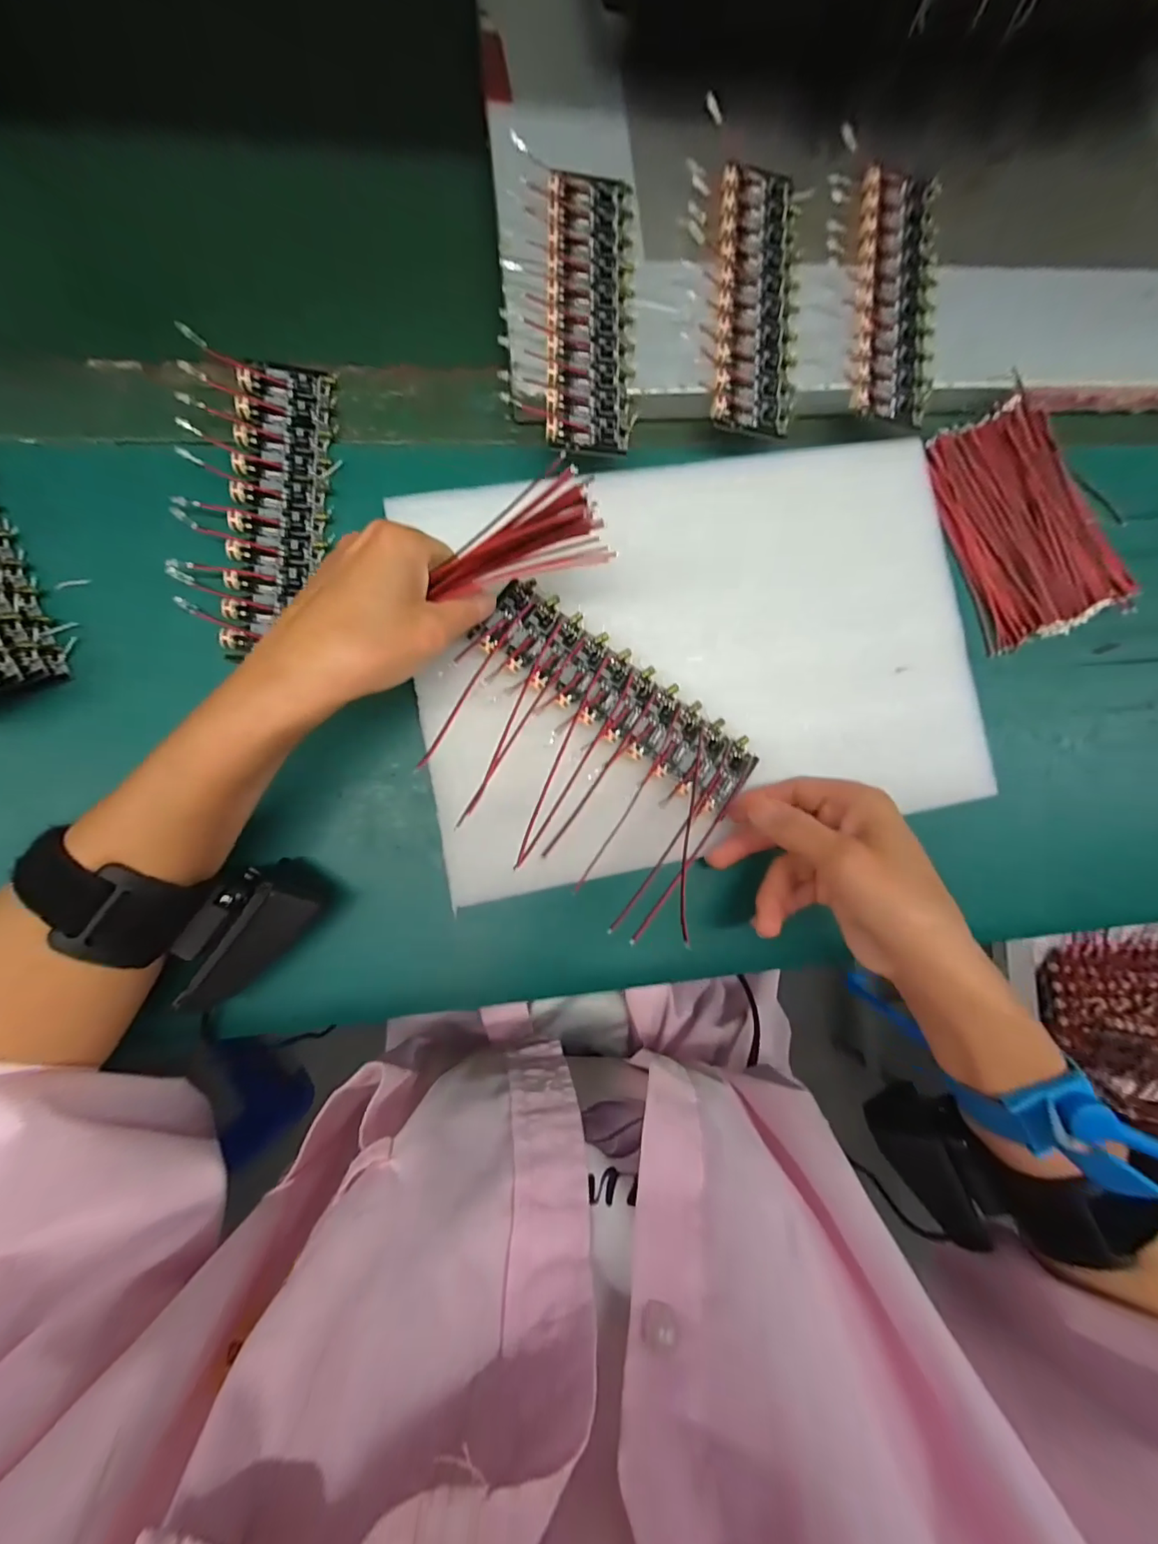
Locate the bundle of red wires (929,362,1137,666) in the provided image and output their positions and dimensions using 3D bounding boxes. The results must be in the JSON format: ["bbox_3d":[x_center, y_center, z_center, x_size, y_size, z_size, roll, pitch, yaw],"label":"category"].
[{"bbox_3d":[0.276,-0.154,0.312,0.099,0.016,0.136,-24,88,-7],"label":"bundle of red wires"}]

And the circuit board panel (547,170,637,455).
[{"bbox_3d":[0.007,-0.249,0.276,0.046,0.008,0.157,1,85,-6],"label":"circuit board panel"}]

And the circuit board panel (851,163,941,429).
[{"bbox_3d":[0.186,-0.280,0.298,0.047,0.008,0.159,8,84,-5],"label":"circuit board panel"}]

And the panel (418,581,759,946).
[{"bbox_3d":[0.005,-0.007,0.266,0.165,0.017,0.121,34,84,-6],"label":"panel"}]

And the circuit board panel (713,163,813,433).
[{"bbox_3d":[0.101,-0.268,0.289,0.048,0.010,0.159,6,84,-5],"label":"circuit board panel"}]

